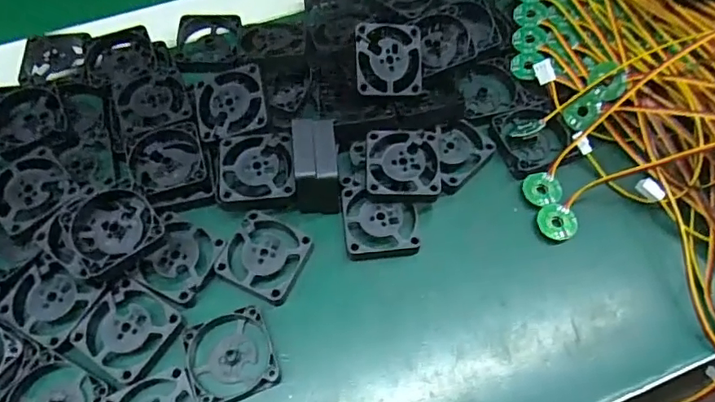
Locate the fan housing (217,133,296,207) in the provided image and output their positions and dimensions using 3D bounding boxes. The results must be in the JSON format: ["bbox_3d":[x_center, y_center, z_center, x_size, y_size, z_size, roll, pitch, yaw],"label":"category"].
[{"bbox_3d":[-0.055,-0.017,0.296,0.040,0.011,0.040,-6,63,-4],"label":"fan housing"}]

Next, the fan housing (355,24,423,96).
[{"bbox_3d":[0.018,-0.081,0.308,0.040,0.004,0.040,-4,94,-15],"label":"fan housing"}]

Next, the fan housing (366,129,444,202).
[{"bbox_3d":[0.025,-0.018,0.299,0.041,0.011,0.043,-1,63,-1],"label":"fan housing"}]

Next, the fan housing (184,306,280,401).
[{"bbox_3d":[-0.062,0.076,0.263,0.040,0.011,0.040,-20,65,-11],"label":"fan housing"}]

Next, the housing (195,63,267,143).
[{"bbox_3d":[-0.072,-0.056,0.304,0.038,0.011,0.040,-12,68,-8],"label":"housing"}]

